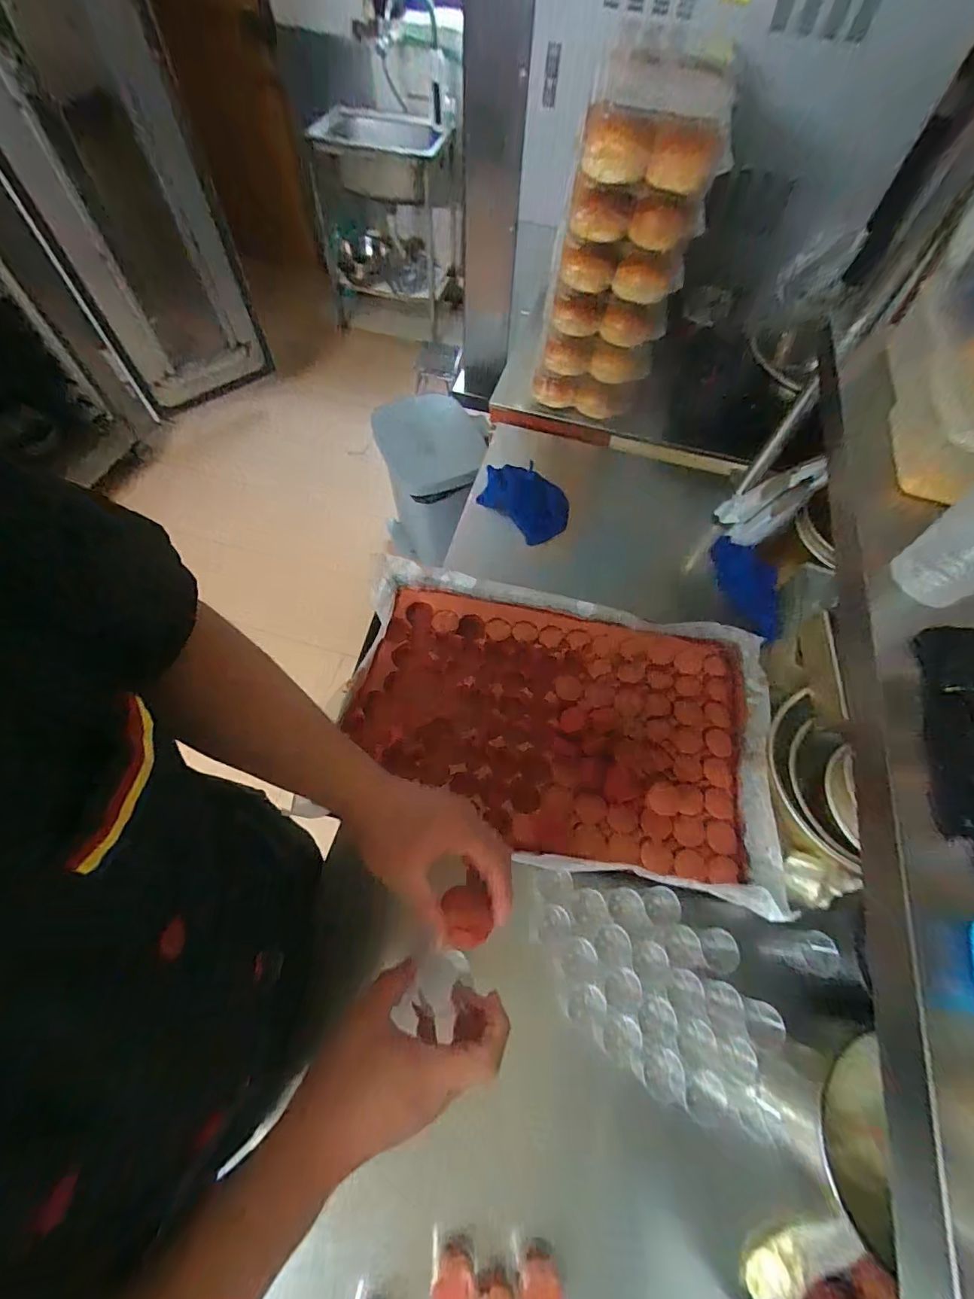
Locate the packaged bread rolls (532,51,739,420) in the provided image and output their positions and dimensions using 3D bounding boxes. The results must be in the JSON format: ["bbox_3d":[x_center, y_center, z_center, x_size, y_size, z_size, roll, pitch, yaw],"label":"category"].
[{"bbox_3d":[0.230,-0.656,0.843,0.219,0.483,0.111,8,63,2],"label":"packaged bread rolls"}]

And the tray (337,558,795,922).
[{"bbox_3d":[0.104,0.097,0.714,0.608,0.038,0.404,11,63,3],"label":"tray"}]

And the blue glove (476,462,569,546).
[{"bbox_3d":[0.071,-0.288,0.955,0.133,0.061,0.193,-35,69,-18],"label":"blue glove"}]

